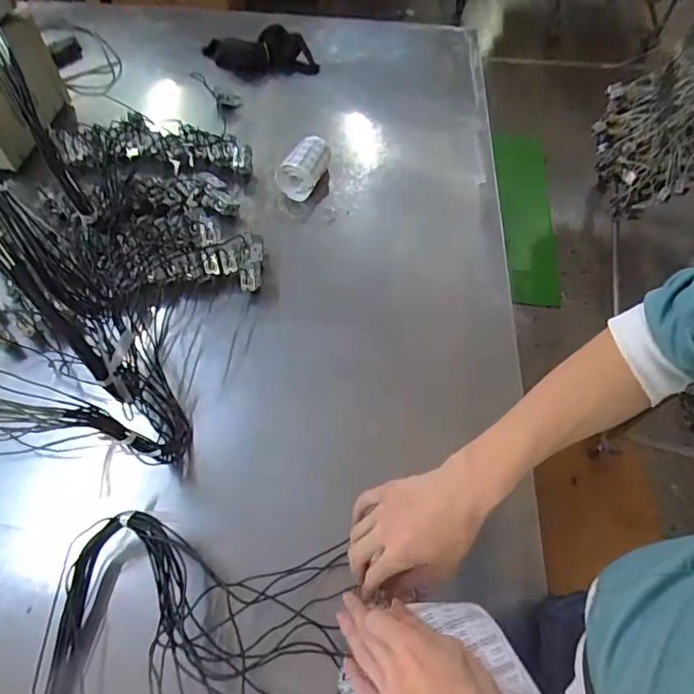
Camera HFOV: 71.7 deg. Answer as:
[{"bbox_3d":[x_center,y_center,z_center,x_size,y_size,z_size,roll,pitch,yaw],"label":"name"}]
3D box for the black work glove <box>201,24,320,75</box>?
[{"bbox_3d":[-0.189,-0.655,1.082,0.241,0.104,0.059,-15,61,-10],"label":"black work glove"}]

